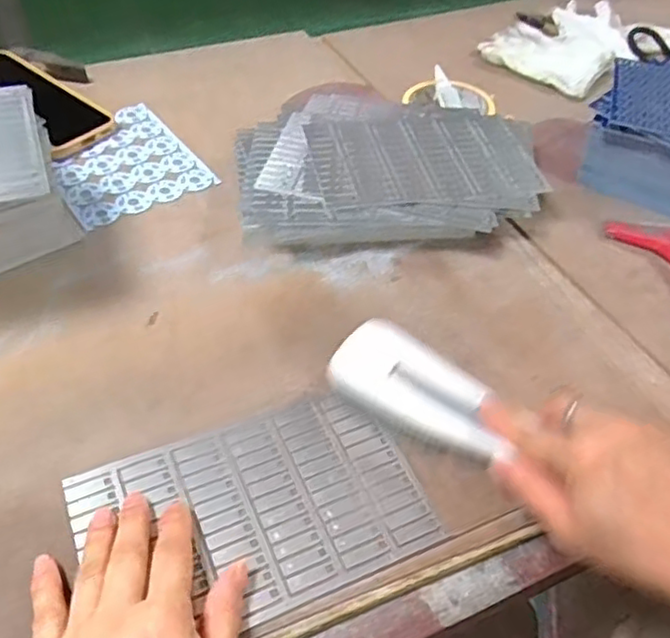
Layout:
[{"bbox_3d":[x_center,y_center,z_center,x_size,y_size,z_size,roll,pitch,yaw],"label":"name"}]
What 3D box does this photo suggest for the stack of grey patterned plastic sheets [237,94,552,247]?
[{"bbox_3d":[0.048,-0.134,0.586,0.263,0.037,0.203,-5,48,-8],"label":"stack of grey patterned plastic sheets"}]

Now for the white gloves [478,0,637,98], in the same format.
[{"bbox_3d":[0.284,-0.333,0.796,0.199,0.020,0.146,-35,58,-30],"label":"white gloves"}]

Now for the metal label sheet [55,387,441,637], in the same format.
[{"bbox_3d":[-0.046,0.109,0.382,0.184,0.005,0.123,-18,50,-20],"label":"metal label sheet"}]

